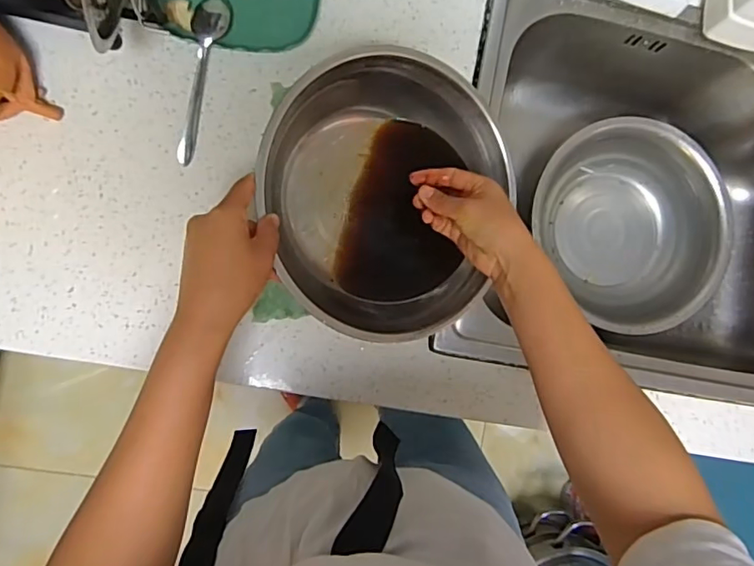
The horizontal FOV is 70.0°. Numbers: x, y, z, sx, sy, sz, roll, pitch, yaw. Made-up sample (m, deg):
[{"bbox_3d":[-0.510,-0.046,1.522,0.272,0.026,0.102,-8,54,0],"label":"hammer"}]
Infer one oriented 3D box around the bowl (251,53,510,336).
[{"bbox_3d":[0.008,-0.080,0.506,0.243,0.093,0.243,23,89,-23],"label":"bowl"}]

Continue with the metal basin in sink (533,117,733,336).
[{"bbox_3d":[0.340,-0.077,0.753,0.262,0.087,0.279,-31,94,-7],"label":"metal basin in sink"}]

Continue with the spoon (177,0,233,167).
[{"bbox_3d":[-0.176,-0.203,0.536,0.034,0.023,0.169,12,88,-8],"label":"spoon"}]

